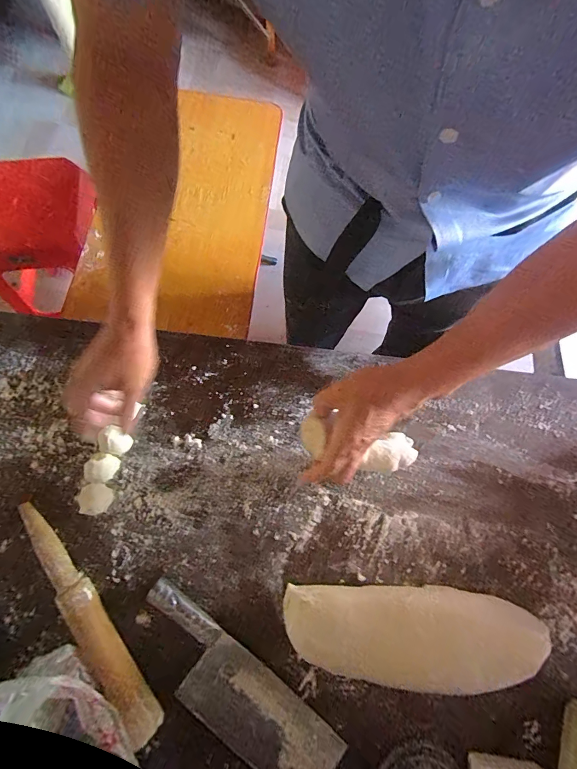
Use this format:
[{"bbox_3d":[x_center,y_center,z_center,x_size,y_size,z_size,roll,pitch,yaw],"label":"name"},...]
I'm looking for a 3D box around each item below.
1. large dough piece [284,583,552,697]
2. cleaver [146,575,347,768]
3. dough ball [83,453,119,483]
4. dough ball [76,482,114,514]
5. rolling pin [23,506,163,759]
[{"bbox_3d":[0.150,0.296,0.428,0.303,0.077,0.091,5,73,-1],"label":"large dough piece"},{"bbox_3d":[-0.069,0.364,0.425,0.288,0.022,0.086,37,75,9],"label":"cleaver"},{"bbox_3d":[-0.257,0.114,0.495,0.035,0.023,0.040,17,73,3],"label":"dough ball"},{"bbox_3d":[-0.260,0.152,0.482,0.037,0.027,0.039,1,73,-2],"label":"dough ball"},{"bbox_3d":[-0.245,0.278,0.438,0.038,0.035,0.297,-35,77,-12],"label":"rolling pin"}]

